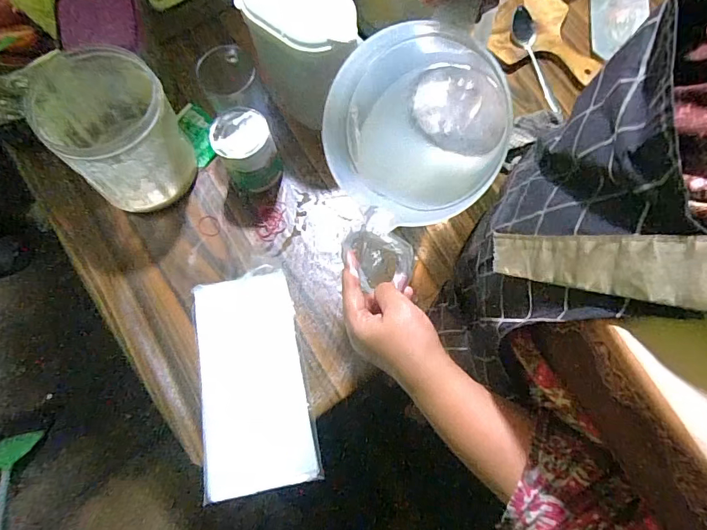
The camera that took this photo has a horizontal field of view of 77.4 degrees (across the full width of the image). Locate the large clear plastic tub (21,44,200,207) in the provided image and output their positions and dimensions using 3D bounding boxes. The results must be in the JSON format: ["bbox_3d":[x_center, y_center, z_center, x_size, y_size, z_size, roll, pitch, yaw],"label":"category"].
[{"bbox_3d":[-0.294,-0.167,0.577,0.144,0.163,0.149,0,75,1],"label":"large clear plastic tub"}]

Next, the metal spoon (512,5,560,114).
[{"bbox_3d":[0.282,-0.323,0.695,0.041,0.022,0.186,-10,75,-1],"label":"metal spoon"}]

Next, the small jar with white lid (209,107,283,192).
[{"bbox_3d":[-0.142,-0.153,0.602,0.082,0.098,0.071,-27,76,-6],"label":"small jar with white lid"}]

